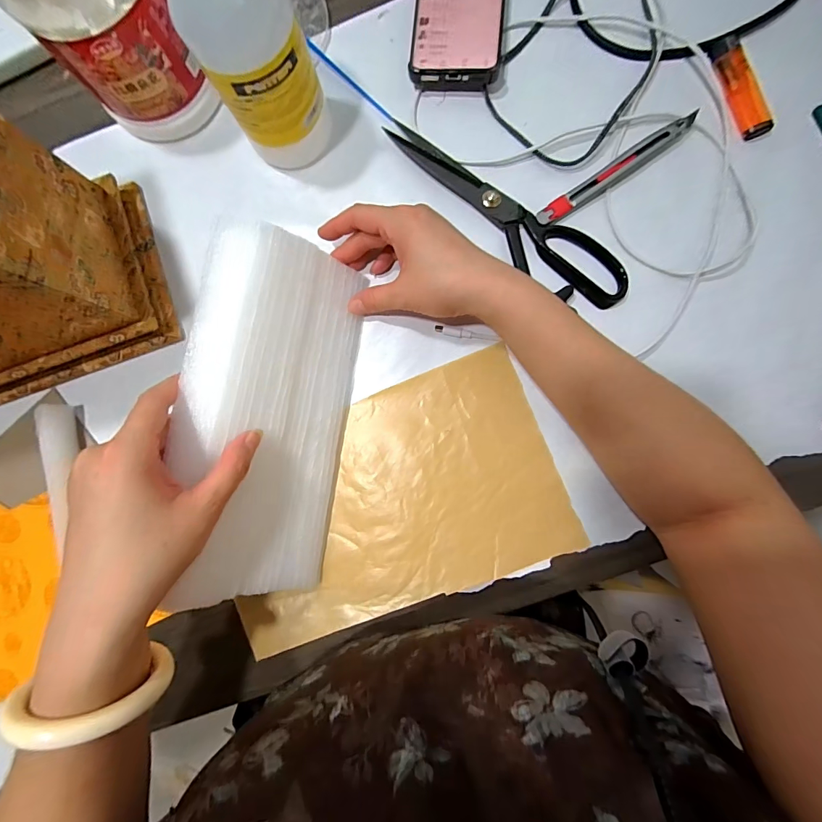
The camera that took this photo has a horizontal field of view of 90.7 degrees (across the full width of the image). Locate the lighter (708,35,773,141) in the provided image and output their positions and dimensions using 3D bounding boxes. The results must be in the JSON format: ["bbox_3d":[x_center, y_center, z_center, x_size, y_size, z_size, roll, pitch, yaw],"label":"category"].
[{"bbox_3d":[0.277,-0.270,0.339,0.025,0.009,0.083,-22,87,3],"label":"lighter"}]

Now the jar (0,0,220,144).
[{"bbox_3d":[-0.237,-0.311,0.312,0.106,0.134,0.113,0,88,4],"label":"jar"}]

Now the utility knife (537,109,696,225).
[{"bbox_3d":[0.171,-0.204,0.341,0.148,0.010,0.014,-34,86,2],"label":"utility knife"}]

